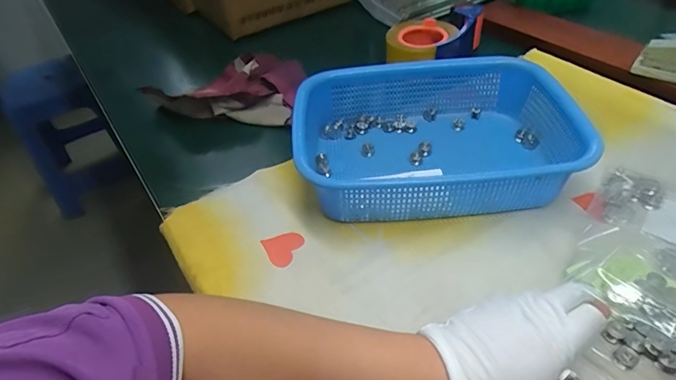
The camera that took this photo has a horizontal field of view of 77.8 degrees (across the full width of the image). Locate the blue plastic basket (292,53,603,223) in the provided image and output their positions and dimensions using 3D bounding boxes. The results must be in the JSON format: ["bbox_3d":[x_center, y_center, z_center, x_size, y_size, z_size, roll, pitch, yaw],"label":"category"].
[{"bbox_3d":[0.100,-0.062,0.460,0.261,0.067,0.201,-6,46,1],"label":"blue plastic basket"}]

